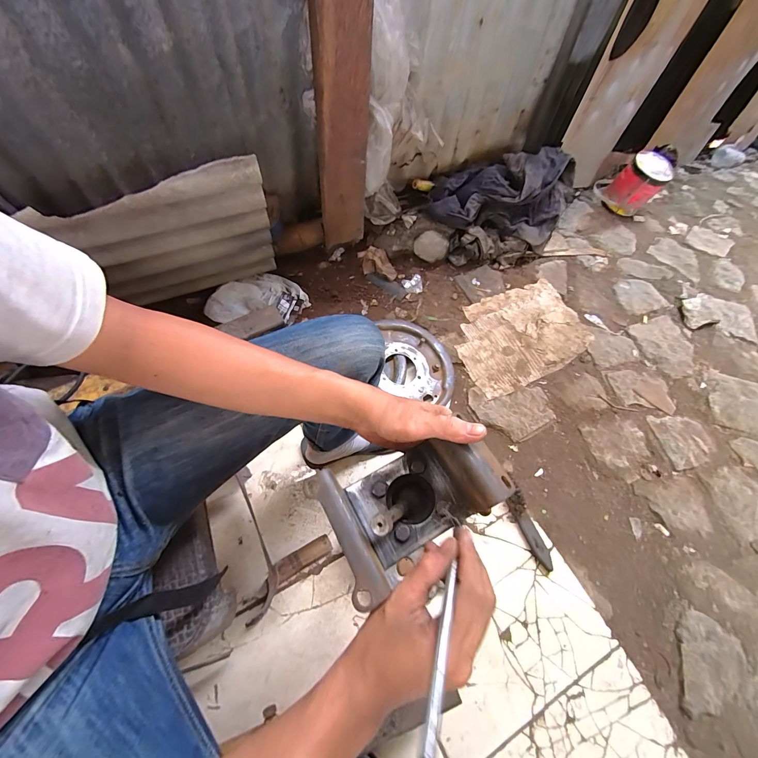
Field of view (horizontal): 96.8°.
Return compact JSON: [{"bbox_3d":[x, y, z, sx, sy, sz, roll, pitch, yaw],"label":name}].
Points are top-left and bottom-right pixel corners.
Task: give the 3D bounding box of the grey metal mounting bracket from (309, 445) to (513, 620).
[{"bbox_3d":[0.024,0.112,0.307,0.143,0.098,0.102,-23,66,-15],"label":"grey metal mounting bracket"}]

